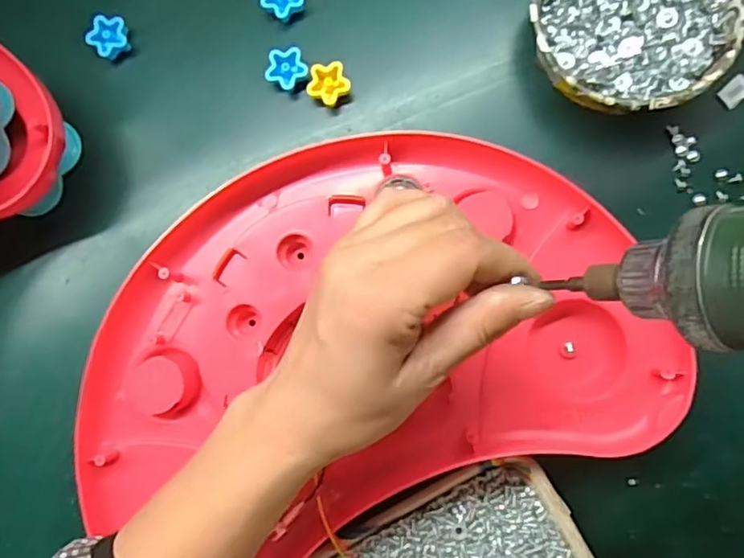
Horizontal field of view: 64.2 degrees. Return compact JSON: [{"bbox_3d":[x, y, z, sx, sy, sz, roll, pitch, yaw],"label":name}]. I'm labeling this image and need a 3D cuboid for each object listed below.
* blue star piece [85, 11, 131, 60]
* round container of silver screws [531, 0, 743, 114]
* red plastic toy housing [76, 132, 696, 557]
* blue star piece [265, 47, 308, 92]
[{"bbox_3d":[-0.172,-0.159,0.392,0.023,0.022,0.027,41,90,7],"label":"blue star piece"},{"bbox_3d":[0.151,-0.147,0.347,0.111,0.043,0.108,0,85,5],"label":"round container of silver screws"},{"bbox_3d":[-0.015,0.039,0.341,0.321,0.046,0.220,-25,81,4],"label":"red plastic toy housing"},{"bbox_3d":[-0.054,-0.134,0.380,0.024,0.015,0.026,44,90,7],"label":"blue star piece"}]

